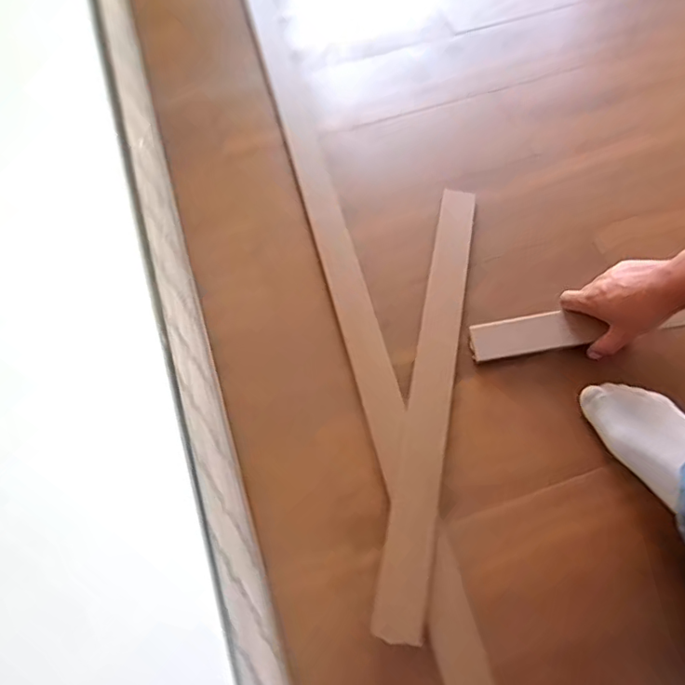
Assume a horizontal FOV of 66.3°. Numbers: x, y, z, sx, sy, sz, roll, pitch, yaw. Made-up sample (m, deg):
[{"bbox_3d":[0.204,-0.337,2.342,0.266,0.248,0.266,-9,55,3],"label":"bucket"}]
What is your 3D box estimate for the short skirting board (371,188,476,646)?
[{"bbox_3d":[0.115,0.044,0.653,0.052,0.006,0.581,10,66,5],"label":"short skirting board"}]

